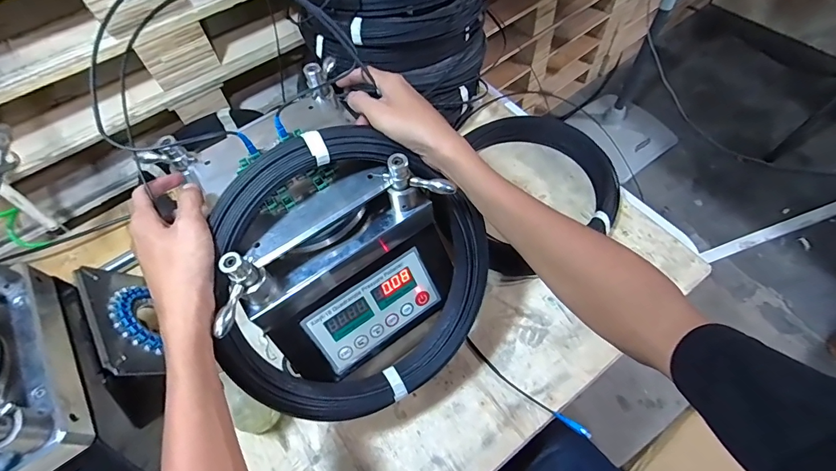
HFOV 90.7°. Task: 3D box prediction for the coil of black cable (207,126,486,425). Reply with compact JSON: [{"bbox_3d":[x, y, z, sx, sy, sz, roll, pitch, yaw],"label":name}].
[{"bbox_3d":[-0.065,0.053,0.441,0.288,0.305,0.032,-57,26,-4],"label":"coil of black cable"}]

